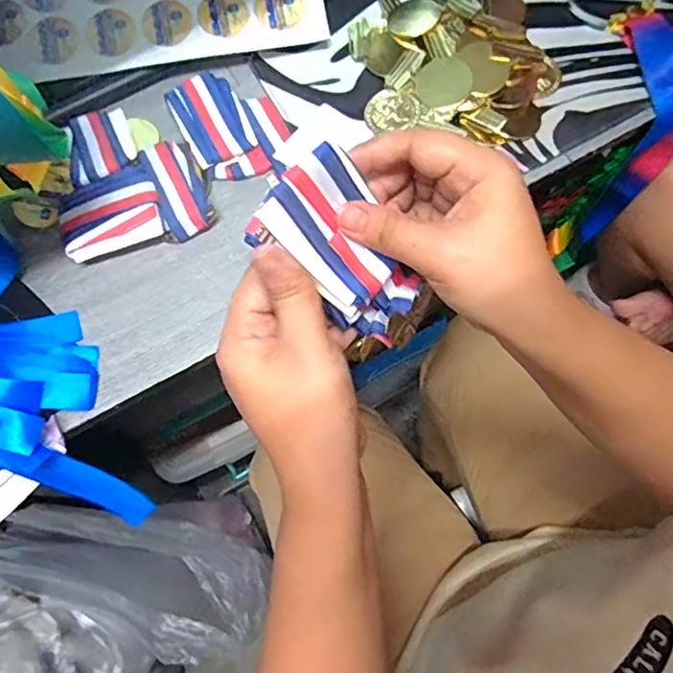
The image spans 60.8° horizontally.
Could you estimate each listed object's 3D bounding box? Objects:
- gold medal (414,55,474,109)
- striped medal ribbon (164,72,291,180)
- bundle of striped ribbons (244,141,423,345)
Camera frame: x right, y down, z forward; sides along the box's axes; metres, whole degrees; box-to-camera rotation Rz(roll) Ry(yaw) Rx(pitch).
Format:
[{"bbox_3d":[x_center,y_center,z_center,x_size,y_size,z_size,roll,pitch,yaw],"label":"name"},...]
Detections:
[{"bbox_3d":[0.085,-0.202,0.457,0.043,0.004,0.040,-43,81,3],"label":"gold medal"},{"bbox_3d":[-0.082,-0.166,0.457,0.073,0.013,0.099,-30,81,-6],"label":"striped medal ribbon"},{"bbox_3d":[0.004,-0.040,0.289,0.055,0.024,0.102,-45,123,-8],"label":"bundle of striped ribbons"}]

